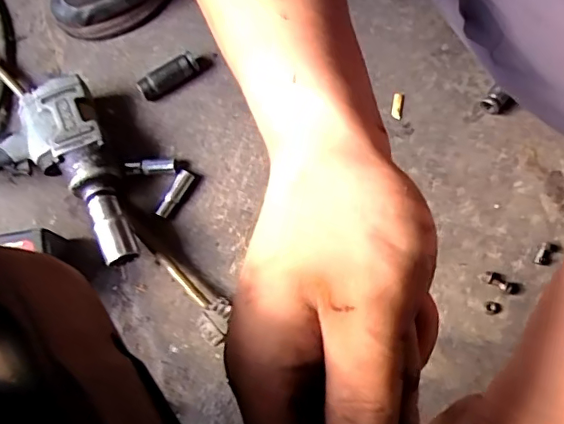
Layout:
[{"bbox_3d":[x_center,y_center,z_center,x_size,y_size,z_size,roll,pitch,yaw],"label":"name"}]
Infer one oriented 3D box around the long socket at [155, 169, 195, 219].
[{"bbox_3d":[-0.129,-0.022,0.668,0.019,0.016,0.064,28,78,8],"label":"long socket"}]

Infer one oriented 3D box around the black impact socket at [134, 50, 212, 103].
[{"bbox_3d":[-0.139,-0.175,0.723,0.094,0.031,0.031,-33,77,-7],"label":"black impact socket"}]

